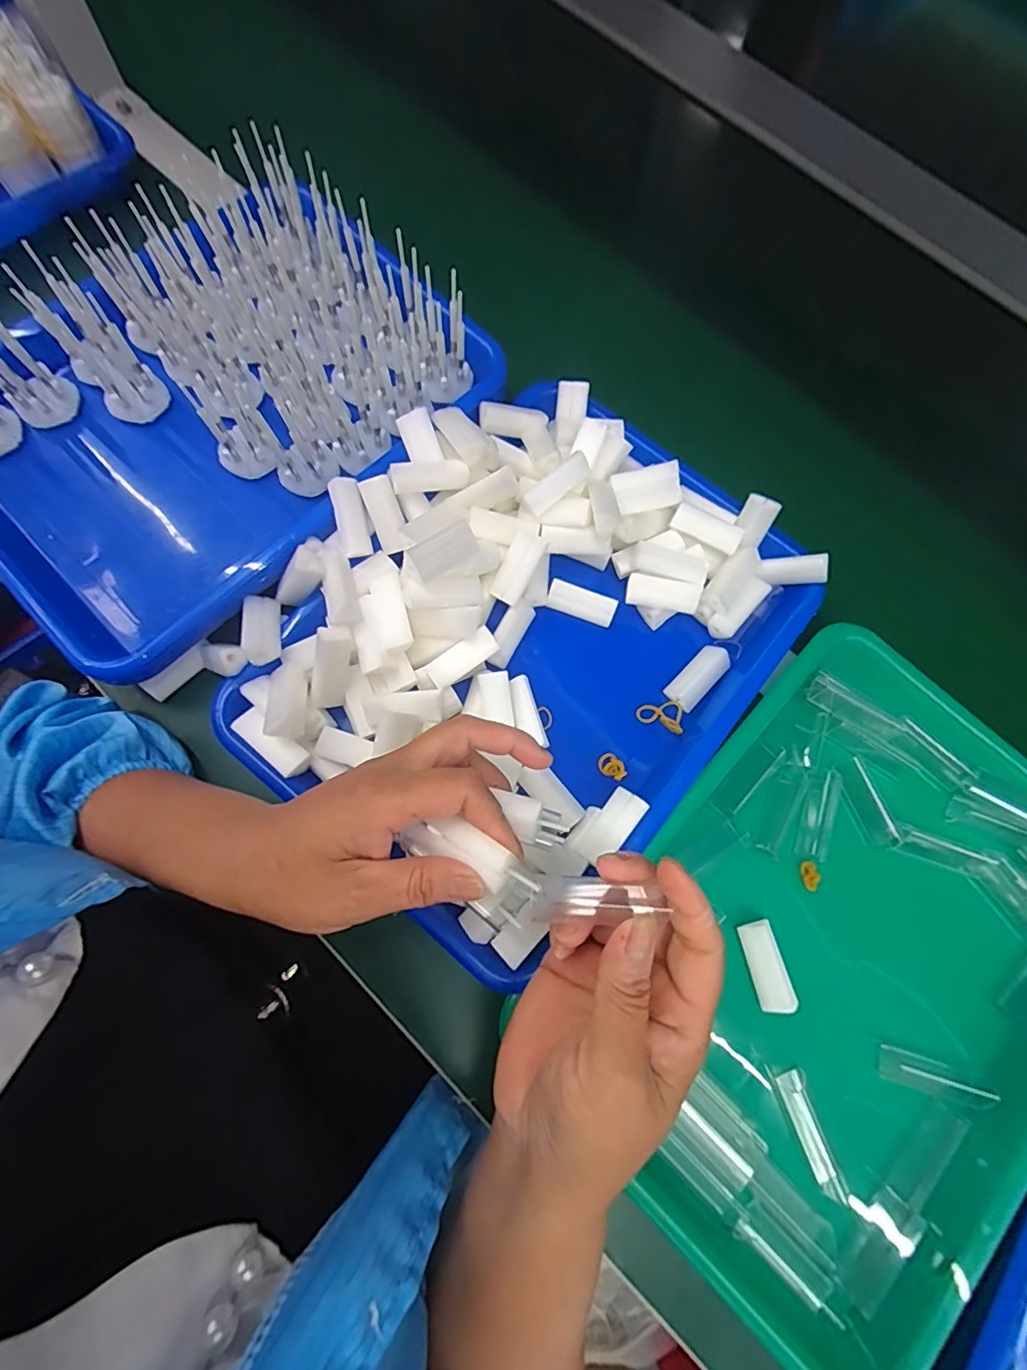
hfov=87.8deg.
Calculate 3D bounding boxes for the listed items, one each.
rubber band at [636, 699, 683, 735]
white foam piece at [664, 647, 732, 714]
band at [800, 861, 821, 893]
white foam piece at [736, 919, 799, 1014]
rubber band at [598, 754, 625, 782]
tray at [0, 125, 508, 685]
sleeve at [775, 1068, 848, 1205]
[{"bbox_3d":[0.094,0.021,0.343,0.028,0.008,0.021,3,75,0],"label":"rubber band"},{"bbox_3d":[0.121,-0.005,0.347,0.046,0.011,0.022,-43,80,-11],"label":"white foam piece"},{"bbox_3d":[0.180,0.116,0.323,0.010,0.004,0.017,-9,76,-3],"label":"band"},{"bbox_3d":[0.145,0.161,0.305,0.019,0.011,0.045,-11,76,-4],"label":"white foam piece"},{"bbox_3d":[0.062,0.051,0.331,0.017,0.004,0.013,30,77,7],"label":"rubber band"},{"bbox_3d":[-0.199,-0.184,0.344,0.237,0.075,0.324,42,79,9],"label":"tray"},{"bbox_3d":[0.165,0.247,0.296,0.016,0.007,0.064,-18,76,-5],"label":"sleeve"}]

